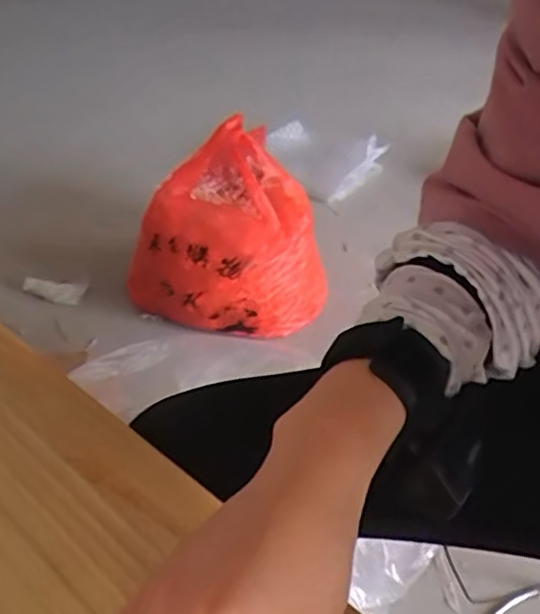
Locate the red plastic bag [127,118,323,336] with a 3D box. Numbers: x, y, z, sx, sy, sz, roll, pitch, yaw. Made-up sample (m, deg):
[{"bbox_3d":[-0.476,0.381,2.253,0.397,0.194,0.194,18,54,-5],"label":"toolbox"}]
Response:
[{"bbox_3d":[-0.085,-0.142,1.195,0.347,0.322,0.313,-29,45,-29],"label":"red plastic bag"}]

